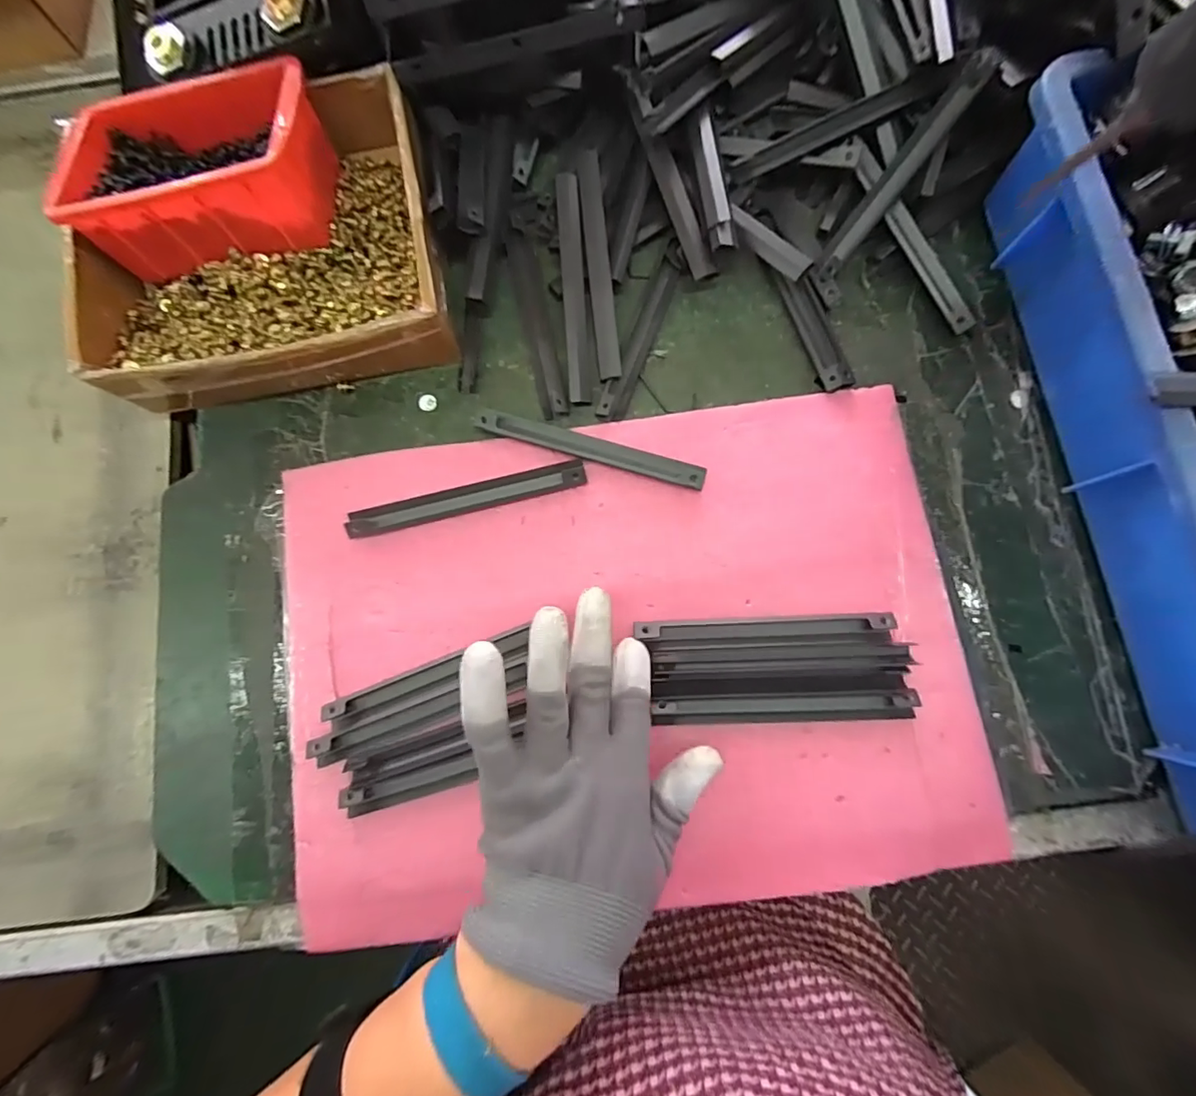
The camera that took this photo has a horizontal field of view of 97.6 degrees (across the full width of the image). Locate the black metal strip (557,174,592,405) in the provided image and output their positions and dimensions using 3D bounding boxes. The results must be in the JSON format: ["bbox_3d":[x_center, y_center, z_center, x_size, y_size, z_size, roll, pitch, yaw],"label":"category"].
[{"bbox_3d":[-0.016,-0.167,0.336,0.014,0.004,0.146,-3,88,-13],"label":"black metal strip"}]

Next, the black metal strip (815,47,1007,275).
[{"bbox_3d":[0.189,-0.237,0.327,0.016,0.011,0.144,40,104,8],"label":"black metal strip"}]

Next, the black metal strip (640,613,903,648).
[{"bbox_3d":[0.096,0.049,0.304,0.144,0.012,0.017,-3,81,2],"label":"black metal strip"}]

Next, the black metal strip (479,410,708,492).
[{"bbox_3d":[-0.004,-0.063,0.325,0.143,0.010,0.017,16,82,5],"label":"black metal strip"}]

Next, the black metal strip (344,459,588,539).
[{"bbox_3d":[-0.080,-0.030,0.323,0.146,0.011,0.016,-14,80,0],"label":"black metal strip"}]

